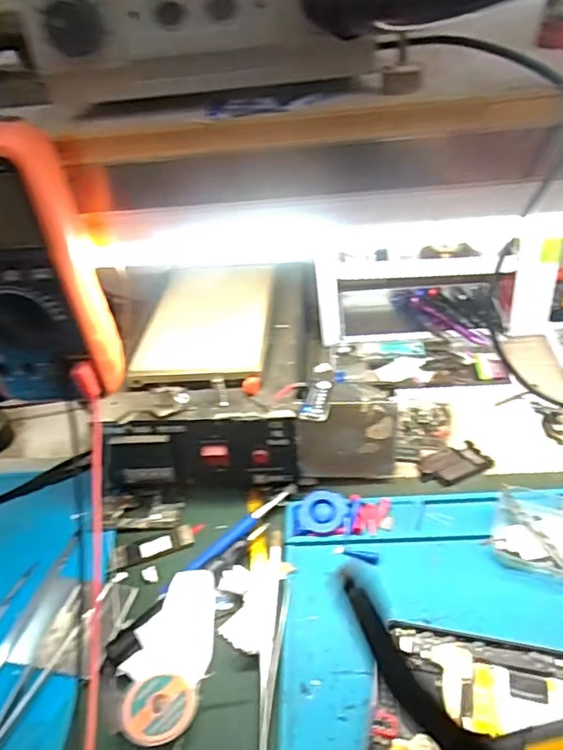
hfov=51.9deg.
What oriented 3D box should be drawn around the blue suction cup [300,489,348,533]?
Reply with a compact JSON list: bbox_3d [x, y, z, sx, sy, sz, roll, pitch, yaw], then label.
[{"bbox_3d":[0.033,0.108,0.462,0.036,0.010,0.037,-5,38,4],"label":"blue suction cup"}]

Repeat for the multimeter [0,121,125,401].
[{"bbox_3d":[-0.160,-0.060,0.356,0.092,0.173,0.054,2,39,13],"label":"multimeter"}]

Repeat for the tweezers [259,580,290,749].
[{"bbox_3d":[-0.008,0.187,0.368,0.013,0.015,0.115,1,39,11],"label":"tweezers"}]

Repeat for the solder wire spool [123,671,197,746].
[{"bbox_3d":[-0.075,0.205,0.359,0.043,0.009,0.040,-5,38,4],"label":"solder wire spool"}]

